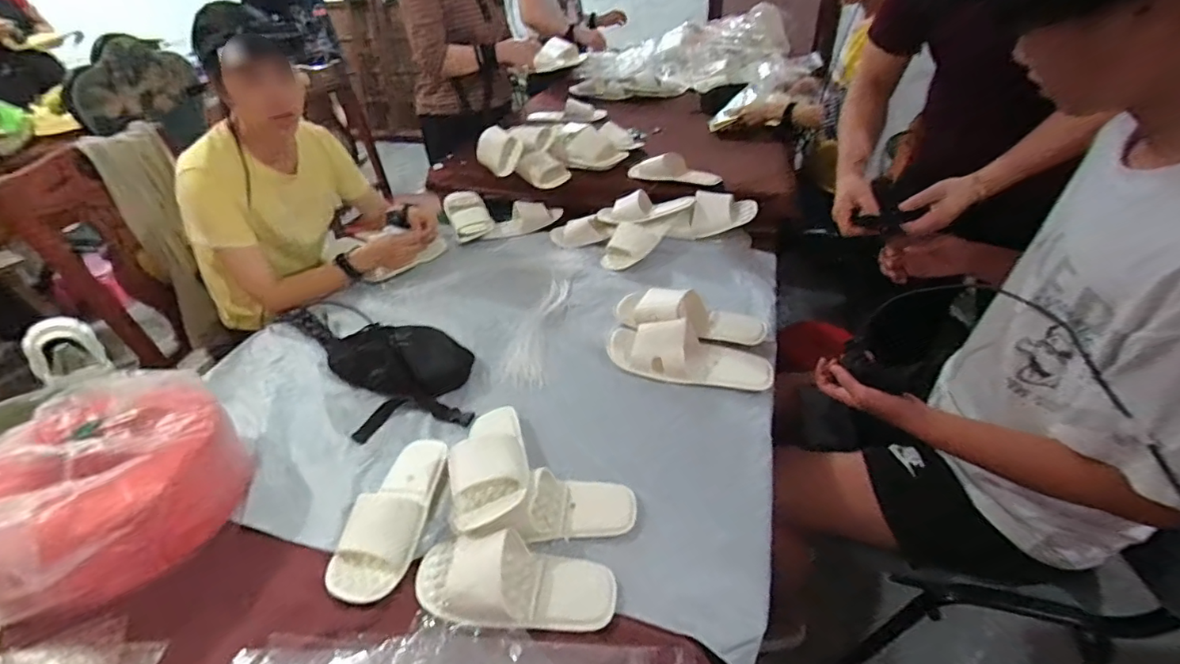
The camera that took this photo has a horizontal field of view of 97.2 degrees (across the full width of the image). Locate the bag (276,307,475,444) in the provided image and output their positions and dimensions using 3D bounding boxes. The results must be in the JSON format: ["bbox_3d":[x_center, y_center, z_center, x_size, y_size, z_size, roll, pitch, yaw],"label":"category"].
[{"bbox_3d":[-0.391,0.052,0.876,0.450,0.064,0.230,11,39,16],"label":"bag"}]

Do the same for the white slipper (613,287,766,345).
[{"bbox_3d":[0.183,-0.035,0.953,0.270,0.061,0.094,3,38,6],"label":"white slipper"}]

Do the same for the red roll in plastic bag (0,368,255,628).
[{"bbox_3d":[-0.607,0.193,0.654,0.252,0.192,0.267,-1,37,1],"label":"red roll in plastic bag"}]

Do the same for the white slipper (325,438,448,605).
[{"bbox_3d":[-0.254,0.232,0.680,0.092,0.053,0.228,5,38,10],"label":"white slipper"}]

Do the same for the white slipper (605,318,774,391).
[{"bbox_3d":[0.167,0.030,0.886,0.280,0.059,0.123,6,38,13],"label":"white slipper"}]

